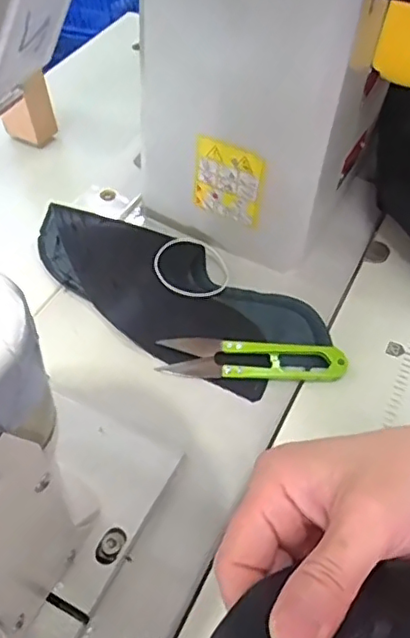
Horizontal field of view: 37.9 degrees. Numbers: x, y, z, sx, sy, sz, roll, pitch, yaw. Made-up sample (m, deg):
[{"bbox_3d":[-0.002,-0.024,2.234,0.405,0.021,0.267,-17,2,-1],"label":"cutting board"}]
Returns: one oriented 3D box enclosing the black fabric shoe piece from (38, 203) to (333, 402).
[{"bbox_3d":[-0.025,-0.022,0.411,0.215,0.025,0.089,25,55,16],"label":"black fabric shoe piece"}]

